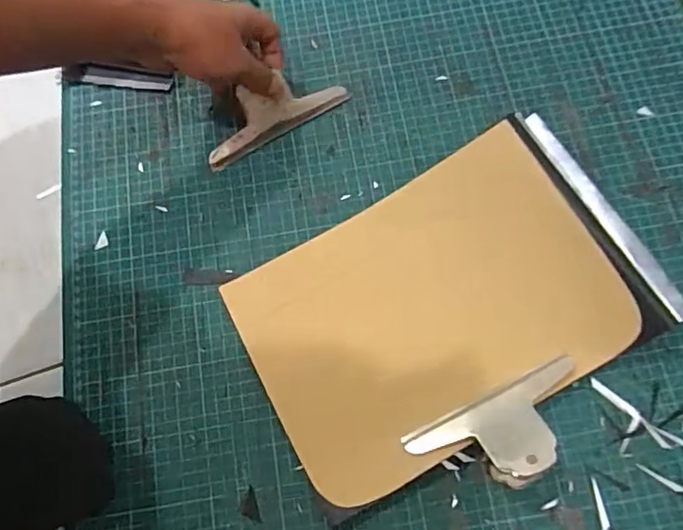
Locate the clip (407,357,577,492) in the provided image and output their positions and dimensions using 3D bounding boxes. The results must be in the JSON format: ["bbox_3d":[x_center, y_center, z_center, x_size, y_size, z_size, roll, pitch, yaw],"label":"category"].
[{"bbox_3d":[0.120,0.123,0.401,0.134,0.032,0.067,-24,73,-6],"label":"clip"}]

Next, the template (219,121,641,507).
[{"bbox_3d":[0.063,0.036,0.431,0.262,0.048,0.196,-28,73,-7],"label":"template"}]

